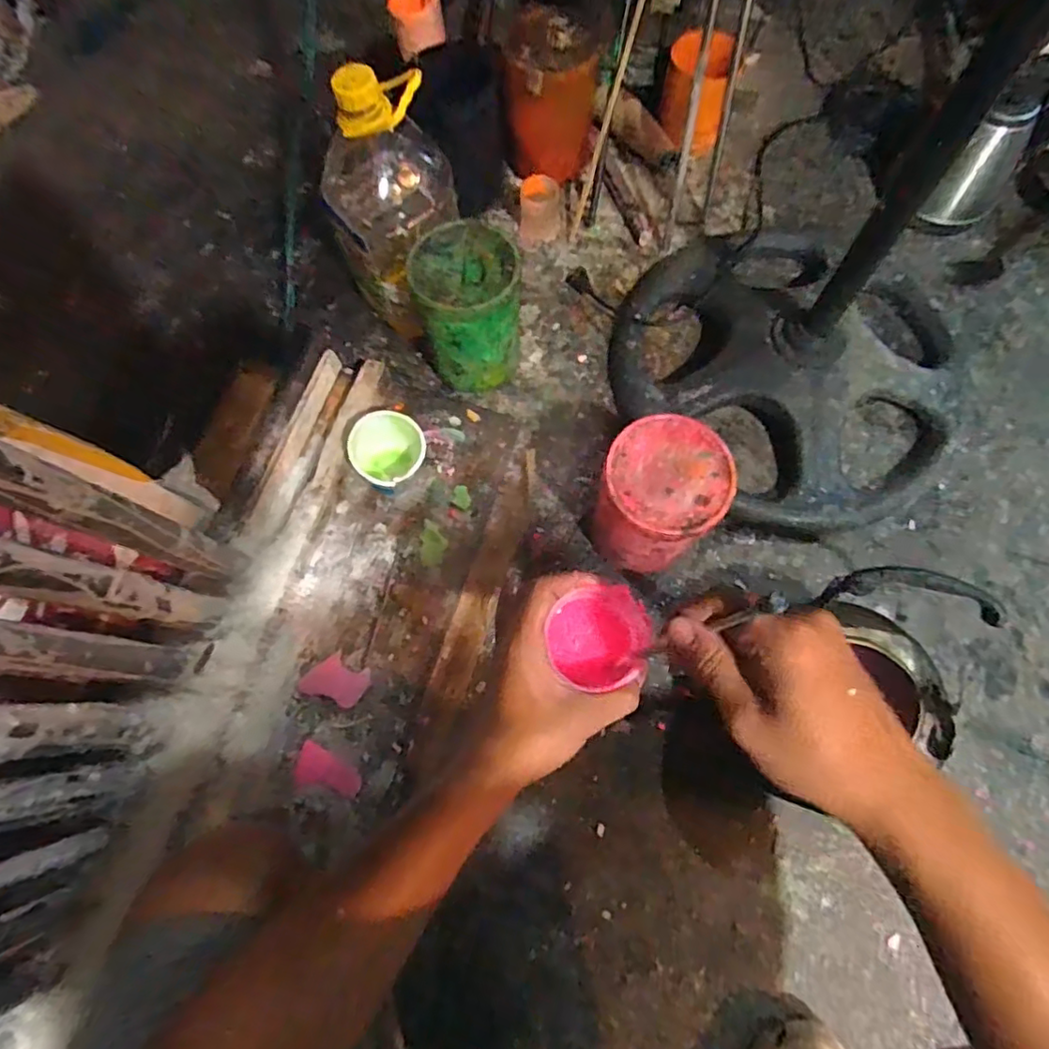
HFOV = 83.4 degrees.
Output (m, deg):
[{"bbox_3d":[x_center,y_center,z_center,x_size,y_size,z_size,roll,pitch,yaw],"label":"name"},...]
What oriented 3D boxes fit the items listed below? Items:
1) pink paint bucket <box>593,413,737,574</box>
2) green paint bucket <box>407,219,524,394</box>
[{"bbox_3d":[0.154,-0.026,0.686,0.128,0.167,0.131,-1,71,2],"label":"pink paint bucket"},{"bbox_3d":[-0.069,-0.278,0.798,0.124,0.205,0.127,-1,71,2],"label":"green paint bucket"}]

